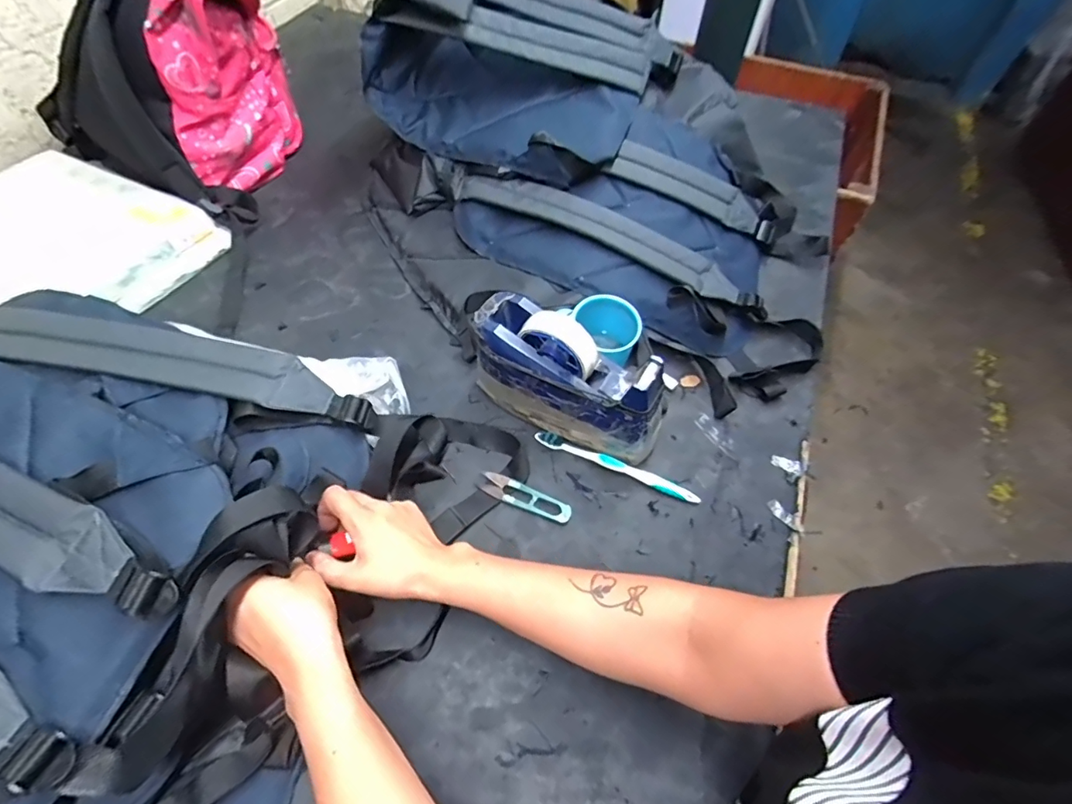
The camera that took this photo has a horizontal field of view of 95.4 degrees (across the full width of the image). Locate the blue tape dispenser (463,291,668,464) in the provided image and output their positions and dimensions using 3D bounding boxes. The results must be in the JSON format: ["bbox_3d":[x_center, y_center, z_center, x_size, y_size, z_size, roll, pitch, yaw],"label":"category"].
[{"bbox_3d":[0.032,-0.027,0.511,0.220,0.115,0.077,28,59,16],"label":"blue tape dispenser"}]

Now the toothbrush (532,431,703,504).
[{"bbox_3d":[0.083,0.067,0.512,0.177,0.014,0.013,22,58,12],"label":"toothbrush"}]

